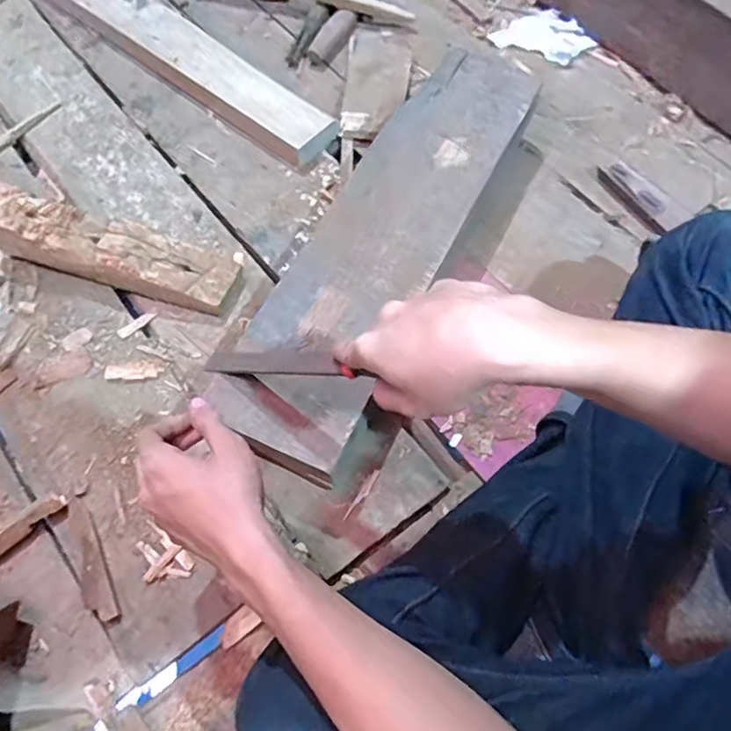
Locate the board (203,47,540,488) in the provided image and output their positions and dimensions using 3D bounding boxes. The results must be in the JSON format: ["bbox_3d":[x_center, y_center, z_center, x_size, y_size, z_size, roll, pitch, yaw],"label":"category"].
[{"bbox_3d":[0.033,-0.160,0.627,0.143,0.020,0.582,25,67,10],"label":"board"}]

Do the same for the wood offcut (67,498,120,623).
[{"bbox_3d":[-0.268,0.187,0.544,0.024,0.008,0.123,-24,68,-12],"label":"wood offcut"}]

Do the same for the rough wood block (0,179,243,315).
[{"bbox_3d":[-0.297,-0.132,0.659,0.296,0.073,0.072,15,65,6],"label":"rough wood block"}]

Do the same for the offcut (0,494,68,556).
[{"bbox_3d":[-0.340,0.161,0.546,0.099,0.022,0.020,-39,71,-17],"label":"offcut"}]

